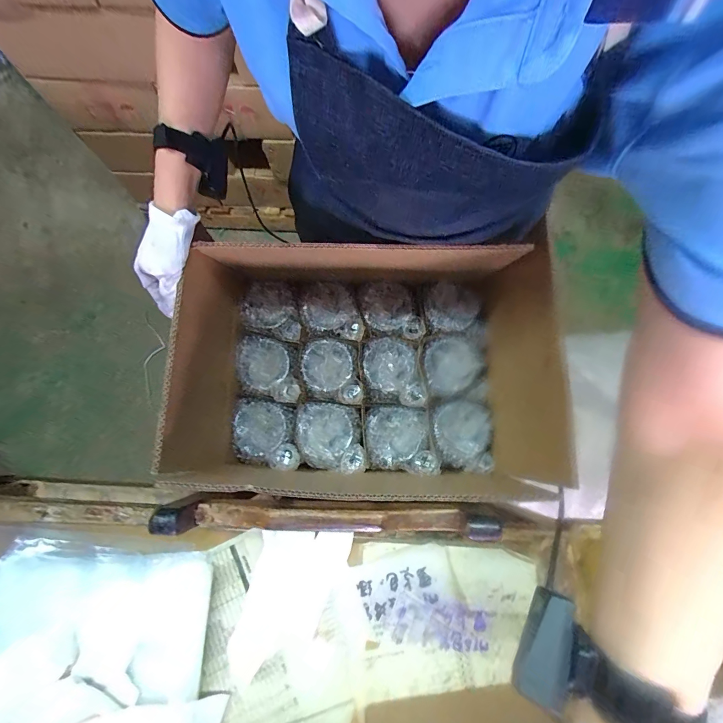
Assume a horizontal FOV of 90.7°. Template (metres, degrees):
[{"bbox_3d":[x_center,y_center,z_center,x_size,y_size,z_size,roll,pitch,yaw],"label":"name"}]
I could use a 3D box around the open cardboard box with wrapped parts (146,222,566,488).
[{"bbox_3d":[0.010,0.002,0.551,0.494,0.223,0.347,-1,76,-2],"label":"open cardboard box with wrapped parts"}]

